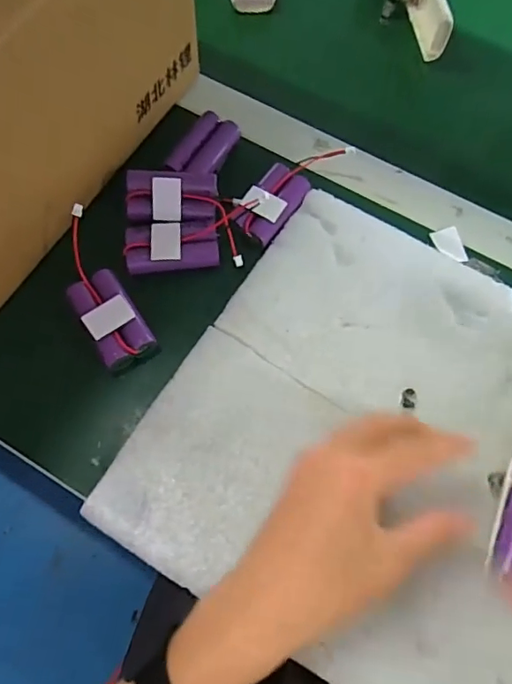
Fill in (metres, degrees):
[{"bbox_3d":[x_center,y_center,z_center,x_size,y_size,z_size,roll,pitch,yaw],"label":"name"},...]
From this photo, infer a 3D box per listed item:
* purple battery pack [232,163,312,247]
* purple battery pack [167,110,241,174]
[{"bbox_3d":[0.012,-0.107,0.387,0.035,0.014,0.067,33,69,11],"label":"purple battery pack"},{"bbox_3d":[-0.041,-0.152,0.408,0.033,0.016,0.066,25,68,8],"label":"purple battery pack"}]

